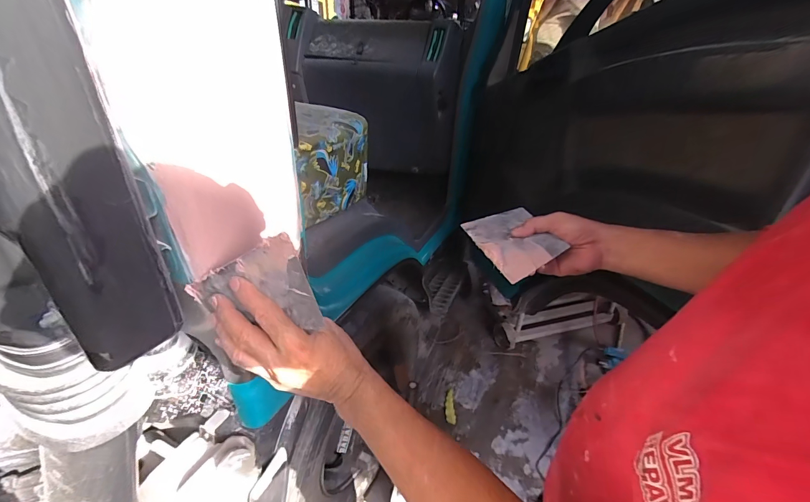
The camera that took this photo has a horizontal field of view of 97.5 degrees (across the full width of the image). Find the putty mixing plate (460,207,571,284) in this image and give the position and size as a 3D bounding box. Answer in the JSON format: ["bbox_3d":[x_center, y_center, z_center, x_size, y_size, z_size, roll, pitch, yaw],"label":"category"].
[{"bbox_3d":[0.156,-0.017,0.508,0.095,0.009,0.137,-19,37,-7],"label":"putty mixing plate"}]

